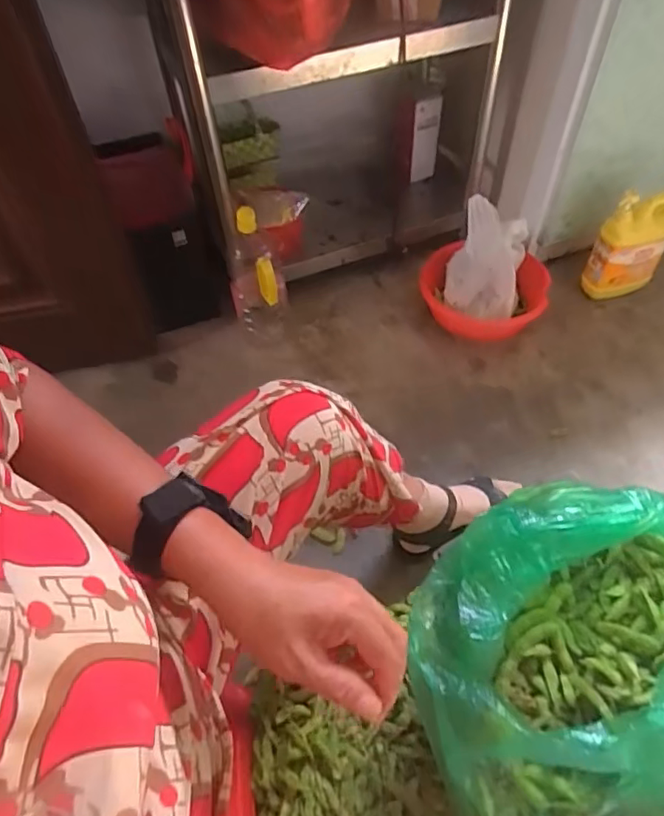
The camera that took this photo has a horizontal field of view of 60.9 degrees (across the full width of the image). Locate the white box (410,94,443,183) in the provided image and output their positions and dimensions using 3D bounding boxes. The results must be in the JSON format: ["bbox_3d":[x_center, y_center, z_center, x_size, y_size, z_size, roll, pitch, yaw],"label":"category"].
[{"bbox_3d":[0.213,-0.613,1.290,0.058,0.175,0.041,3,56,6],"label":"white box"}]

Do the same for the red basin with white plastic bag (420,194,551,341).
[{"bbox_3d":[0.320,-0.290,1.130,0.242,0.276,0.213,10,57,12],"label":"red basin with white plastic bag"}]

